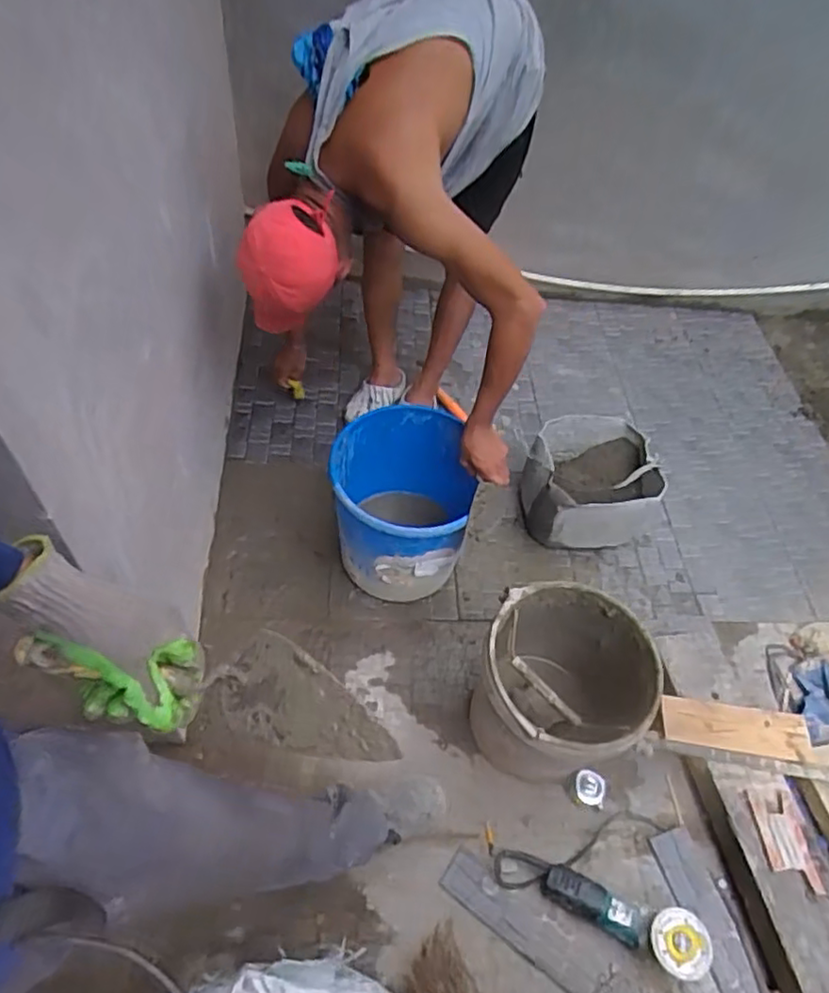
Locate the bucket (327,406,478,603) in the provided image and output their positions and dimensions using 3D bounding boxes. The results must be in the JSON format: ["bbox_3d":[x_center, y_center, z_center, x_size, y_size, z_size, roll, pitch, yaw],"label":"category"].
[{"bbox_3d":[-0.027,0.019,1.447,0.307,0.295,0.324,10,52,2],"label":"bucket"}]

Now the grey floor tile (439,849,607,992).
[{"bbox_3d":[0.185,0.756,1.147,0.295,0.010,0.071,32,58,20],"label":"grey floor tile"}]

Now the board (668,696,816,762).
[{"bbox_3d":[0.631,0.454,1.273,0.280,0.018,0.095,9,52,1],"label":"board"}]

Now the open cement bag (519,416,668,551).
[{"bbox_3d":[0.424,-0.024,1.605,0.321,0.238,0.283,9,52,1],"label":"open cement bag"}]

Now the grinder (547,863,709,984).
[{"bbox_3d":[0.359,0.735,1.123,0.267,0.094,0.103,18,53,8],"label":"grinder"}]

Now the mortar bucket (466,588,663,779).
[{"bbox_3d":[0.273,0.374,1.240,0.292,0.338,0.296,1,53,-1],"label":"mortar bucket"}]

